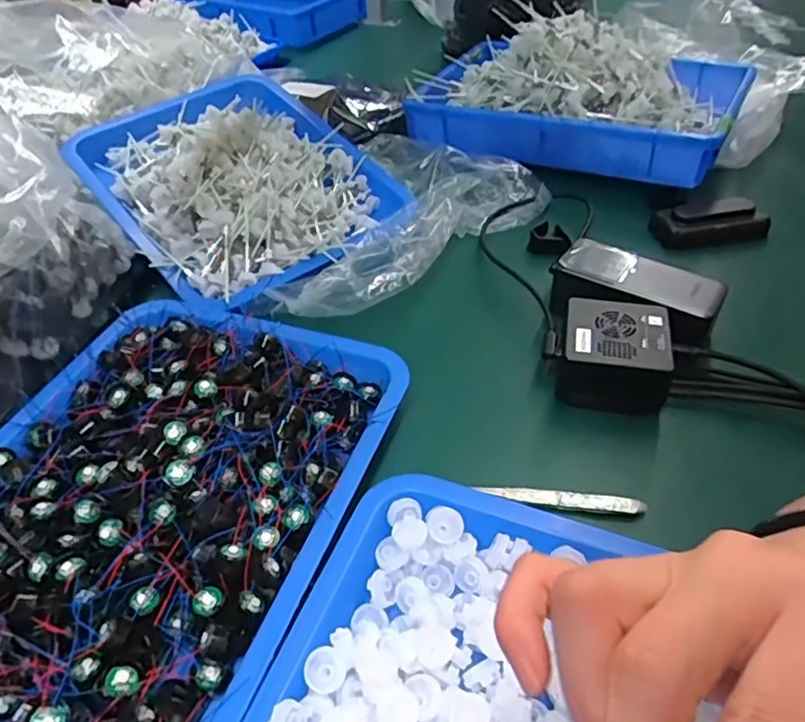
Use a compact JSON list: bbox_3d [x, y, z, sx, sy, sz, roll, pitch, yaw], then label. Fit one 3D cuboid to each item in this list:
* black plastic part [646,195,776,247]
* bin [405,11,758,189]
[{"bbox_3d":[0.303,-0.141,0.608,0.110,0.021,0.057,-2,44,1],"label":"black plastic part"},{"bbox_3d":[0.214,-0.334,0.738,0.369,0.111,0.249,14,47,17],"label":"bin"}]

